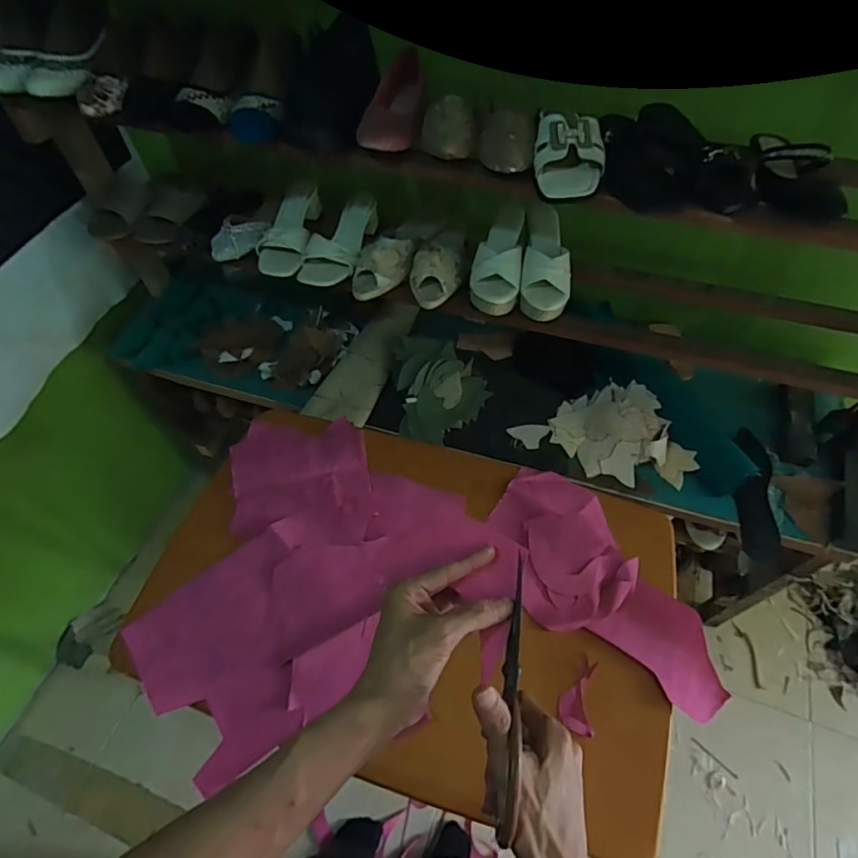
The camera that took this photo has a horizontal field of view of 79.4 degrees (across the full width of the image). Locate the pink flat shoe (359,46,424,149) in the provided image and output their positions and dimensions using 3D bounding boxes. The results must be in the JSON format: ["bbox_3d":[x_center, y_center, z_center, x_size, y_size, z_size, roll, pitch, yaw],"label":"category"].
[{"bbox_3d":[-0.049,-0.467,0.746,0.077,0.049,0.222,4,55,4],"label":"pink flat shoe"}]

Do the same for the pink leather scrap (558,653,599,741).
[{"bbox_3d":[0.196,0.349,0.681,0.044,0.007,0.093,10,56,8],"label":"pink leather scrap"}]

